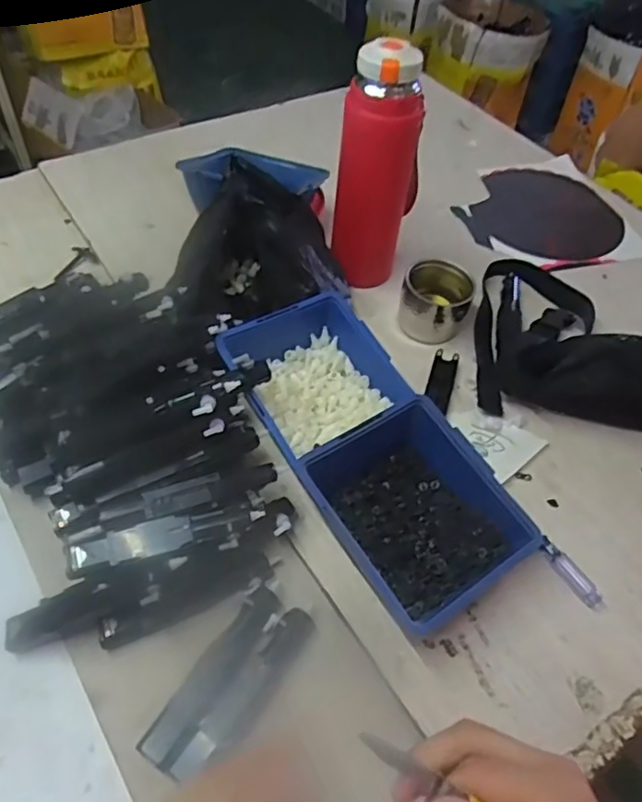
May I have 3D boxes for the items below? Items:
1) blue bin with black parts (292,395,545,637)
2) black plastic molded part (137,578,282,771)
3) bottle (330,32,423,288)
[{"bbox_3d":[0.066,0.081,0.444,0.121,0.061,0.151,-29,60,-23],"label":"blue bin with black parts"},{"bbox_3d":[-0.067,0.175,0.396,0.028,0.013,0.121,27,56,16],"label":"black plastic molded part"},{"bbox_3d":[0.054,-0.211,0.565,0.073,0.222,0.065,8,53,2],"label":"bottle"}]

